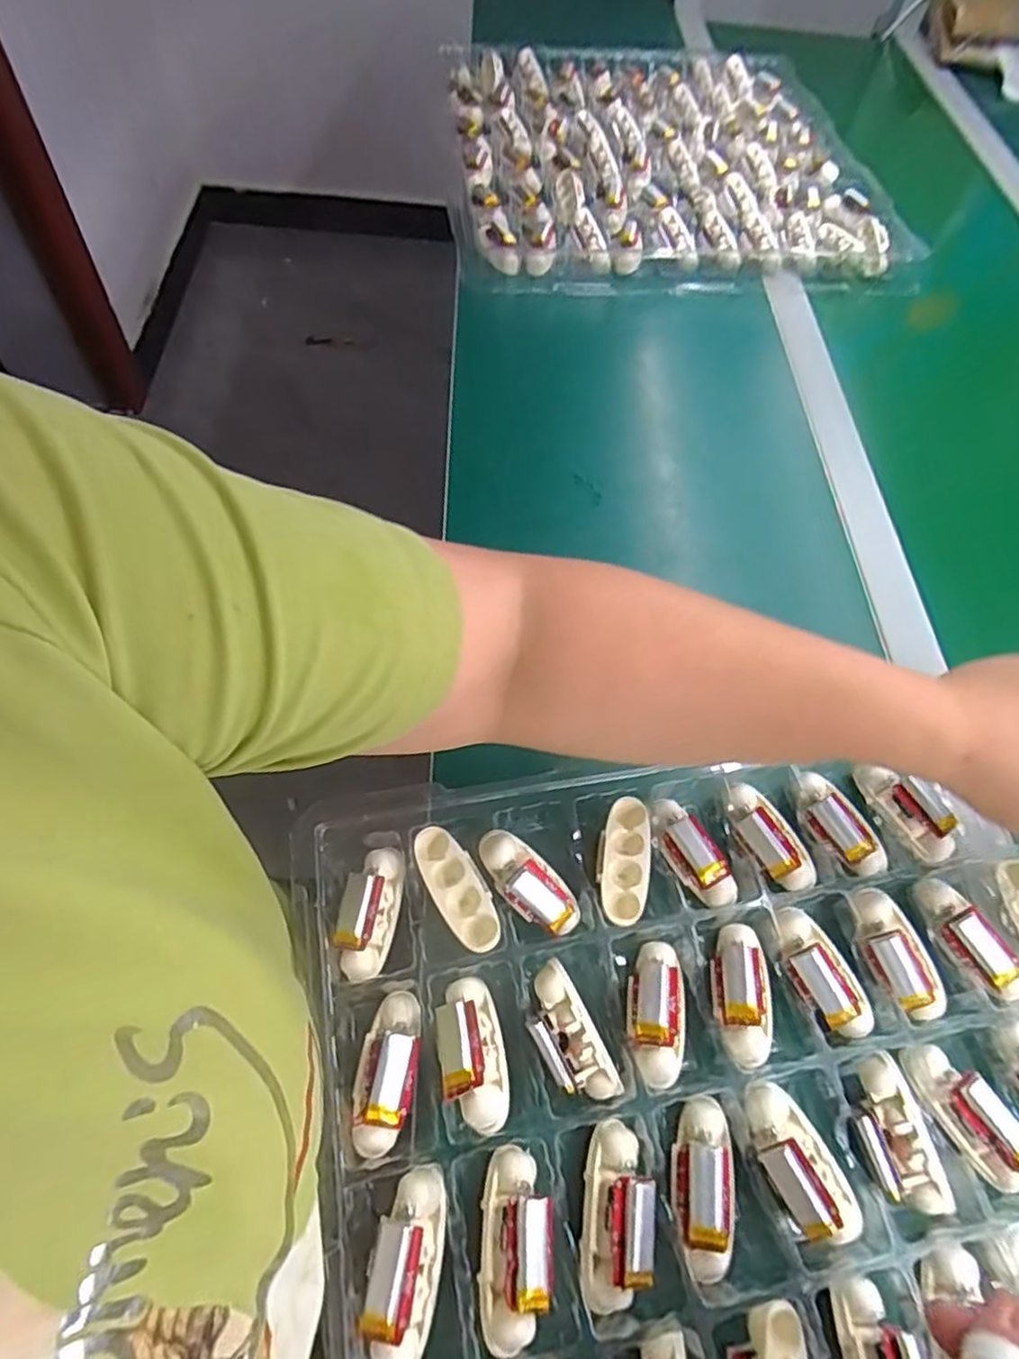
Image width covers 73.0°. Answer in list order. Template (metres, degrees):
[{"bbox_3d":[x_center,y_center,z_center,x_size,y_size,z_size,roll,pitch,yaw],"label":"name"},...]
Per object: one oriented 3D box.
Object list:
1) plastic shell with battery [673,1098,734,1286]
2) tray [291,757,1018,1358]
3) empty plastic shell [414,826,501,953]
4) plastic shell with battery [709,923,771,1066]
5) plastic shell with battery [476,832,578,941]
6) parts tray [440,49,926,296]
[{"bbox_3d":[0.084,0.216,0.293,0.023,0.019,0.063,7,60,-2],"label":"plastic shell with battery"},{"bbox_3d":[0.154,0.235,0.284,0.449,0.033,0.446,-6,61,-10],"label":"tray"},{"bbox_3d":[-0.026,0.105,0.347,0.026,0.010,0.065,-28,67,-20],"label":"empty plastic shell"},{"bbox_3d":[0.113,0.147,0.326,0.027,0.012,0.063,6,60,-2],"label":"plastic shell with battery"},{"bbox_3d":[0.009,0.099,0.339,0.059,0.014,0.024,41,64,16],"label":"plastic shell with battery"},{"bbox_3d":[0.158,-0.564,0.744,0.449,0.058,0.409,-6,62,-6],"label":"parts tray"}]

